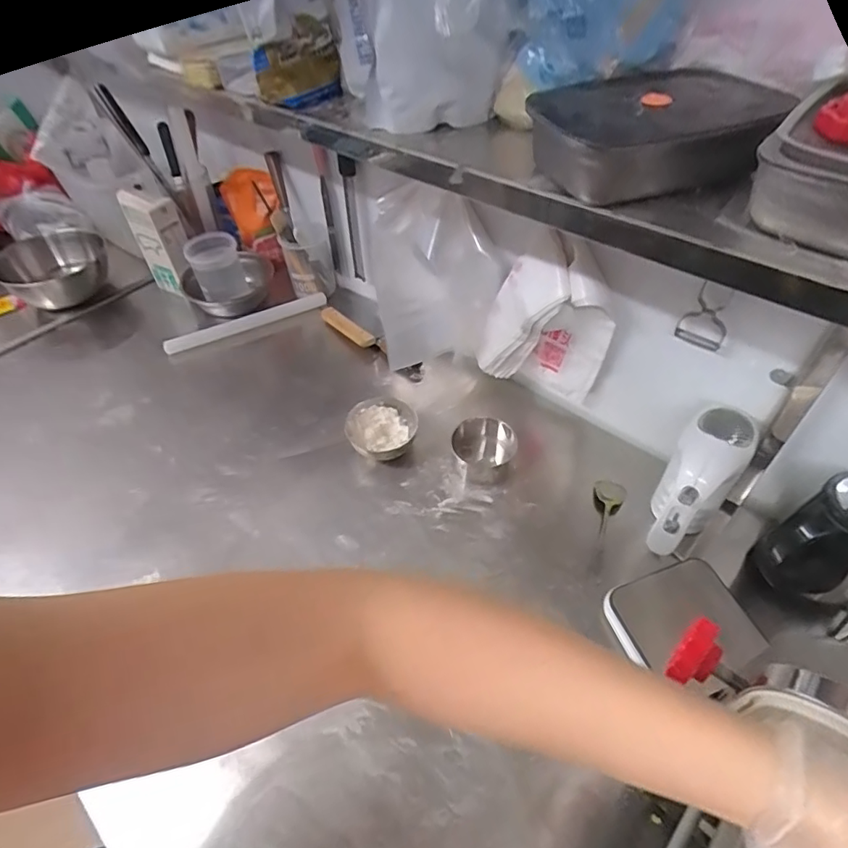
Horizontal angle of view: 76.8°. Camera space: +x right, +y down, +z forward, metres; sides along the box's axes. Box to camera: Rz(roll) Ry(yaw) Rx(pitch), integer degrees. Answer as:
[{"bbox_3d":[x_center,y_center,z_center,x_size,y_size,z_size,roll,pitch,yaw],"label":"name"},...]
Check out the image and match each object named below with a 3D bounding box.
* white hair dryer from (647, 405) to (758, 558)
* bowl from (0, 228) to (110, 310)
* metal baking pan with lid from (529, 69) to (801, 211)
[{"bbox_3d":[0.344,0.080,0.669,0.077,0.163,0.130,17,51,17],"label":"white hair dryer"},{"bbox_3d":[-0.819,-0.352,1.191,0.218,0.115,0.218,-1,47,2],"label":"bowl"},{"bbox_3d":[0.180,-0.235,0.435,0.175,0.053,0.128,-15,49,-11],"label":"metal baking pan with lid"}]

